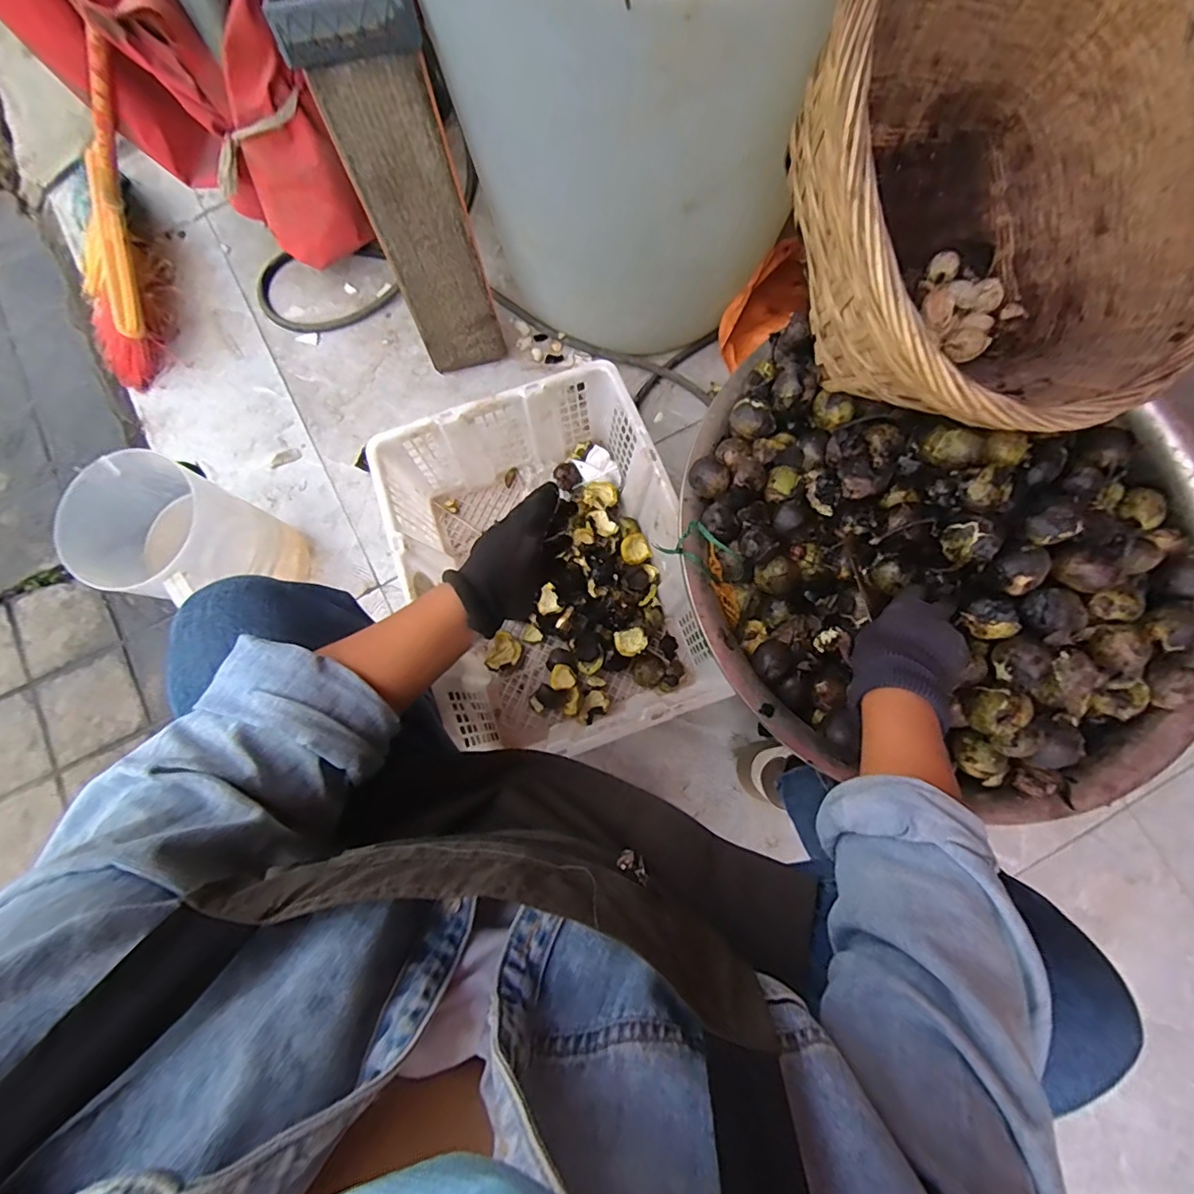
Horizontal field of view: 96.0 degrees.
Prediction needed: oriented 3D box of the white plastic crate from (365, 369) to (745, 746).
[{"bbox_3d":[-0.066,-0.045,0.755,0.348,0.165,0.435,-21,79,-3],"label":"white plastic crate"}]

